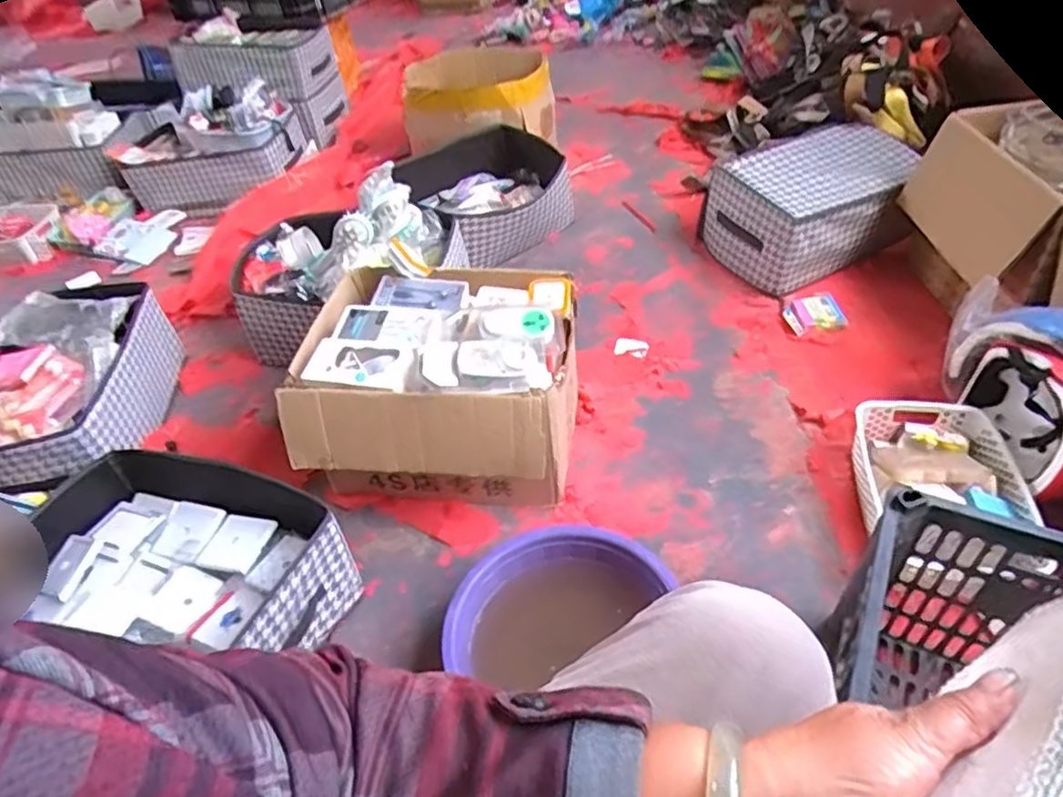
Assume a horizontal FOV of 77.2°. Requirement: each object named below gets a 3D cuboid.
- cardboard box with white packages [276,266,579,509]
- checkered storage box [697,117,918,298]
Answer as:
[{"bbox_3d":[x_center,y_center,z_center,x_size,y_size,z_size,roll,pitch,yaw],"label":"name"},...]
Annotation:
[{"bbox_3d":[-0.131,-0.011,1.039,0.391,0.268,0.321,1,44,9],"label":"cardboard box with white packages"},{"bbox_3d":[0.617,-0.432,1.470,0.419,0.194,0.289,-23,46,-15],"label":"checkered storage box"}]

